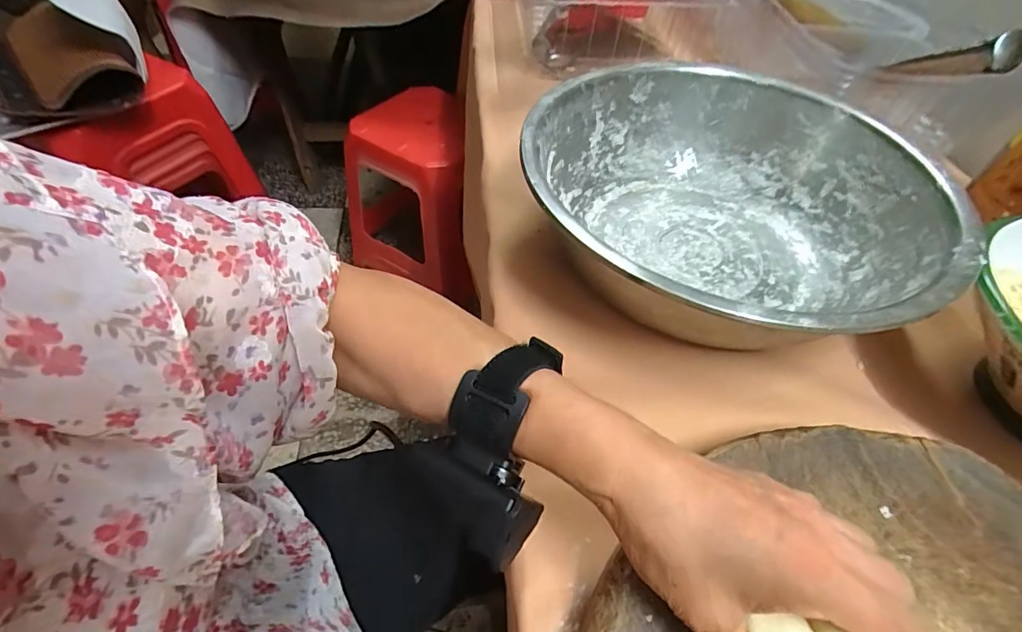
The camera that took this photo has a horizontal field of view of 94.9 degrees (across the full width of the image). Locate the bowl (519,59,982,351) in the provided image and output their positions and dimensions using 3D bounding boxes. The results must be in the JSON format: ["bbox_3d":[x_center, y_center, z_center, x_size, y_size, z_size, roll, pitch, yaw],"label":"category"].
[{"bbox_3d":[0.177,-0.093,0.412,0.324,0.102,0.326,3,51,-3],"label":"bowl"}]

